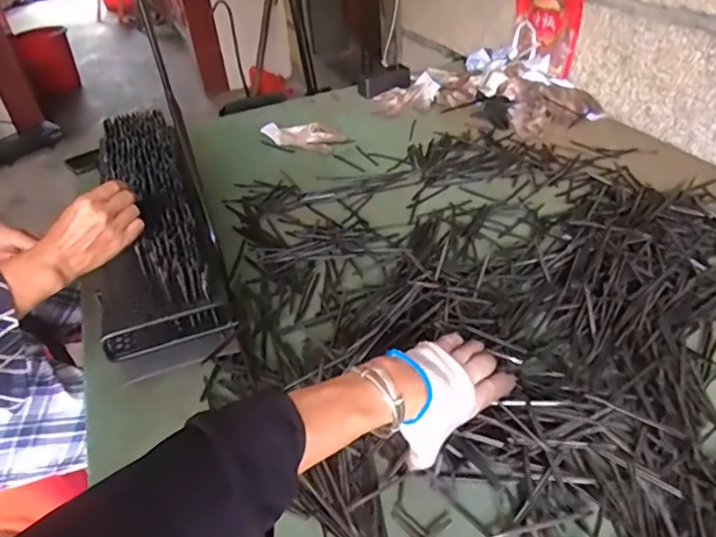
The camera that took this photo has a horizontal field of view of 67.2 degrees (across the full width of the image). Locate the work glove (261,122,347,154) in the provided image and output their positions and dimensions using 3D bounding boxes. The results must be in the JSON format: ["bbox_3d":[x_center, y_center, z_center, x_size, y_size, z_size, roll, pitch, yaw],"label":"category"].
[{"bbox_3d":[-0.114,-0.287,1.155,0.171,0.037,0.088,15,43,24],"label":"work glove"}]

